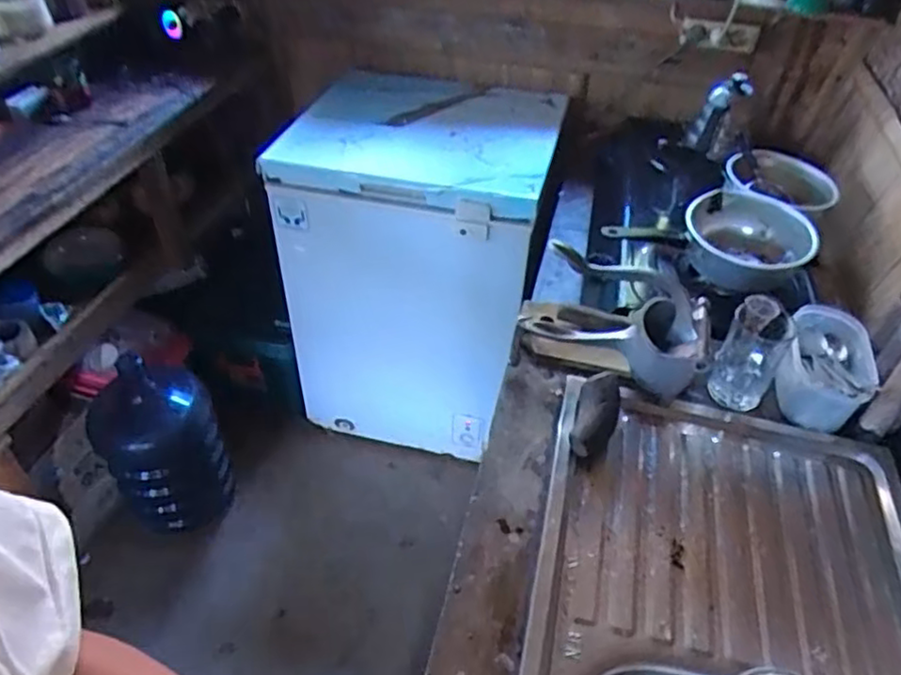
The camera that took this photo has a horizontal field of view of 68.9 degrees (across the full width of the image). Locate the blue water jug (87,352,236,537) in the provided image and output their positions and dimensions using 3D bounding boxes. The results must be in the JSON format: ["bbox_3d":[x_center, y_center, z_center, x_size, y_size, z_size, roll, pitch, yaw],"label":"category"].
[{"bbox_3d":[-0.704,0.252,1.598,0.266,0.430,0.293,-21,47,-24],"label":"blue water jug"}]

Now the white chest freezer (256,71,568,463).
[{"bbox_3d":[-0.071,-0.208,1.766,0.587,0.796,0.577,12,43,10],"label":"white chest freezer"}]

